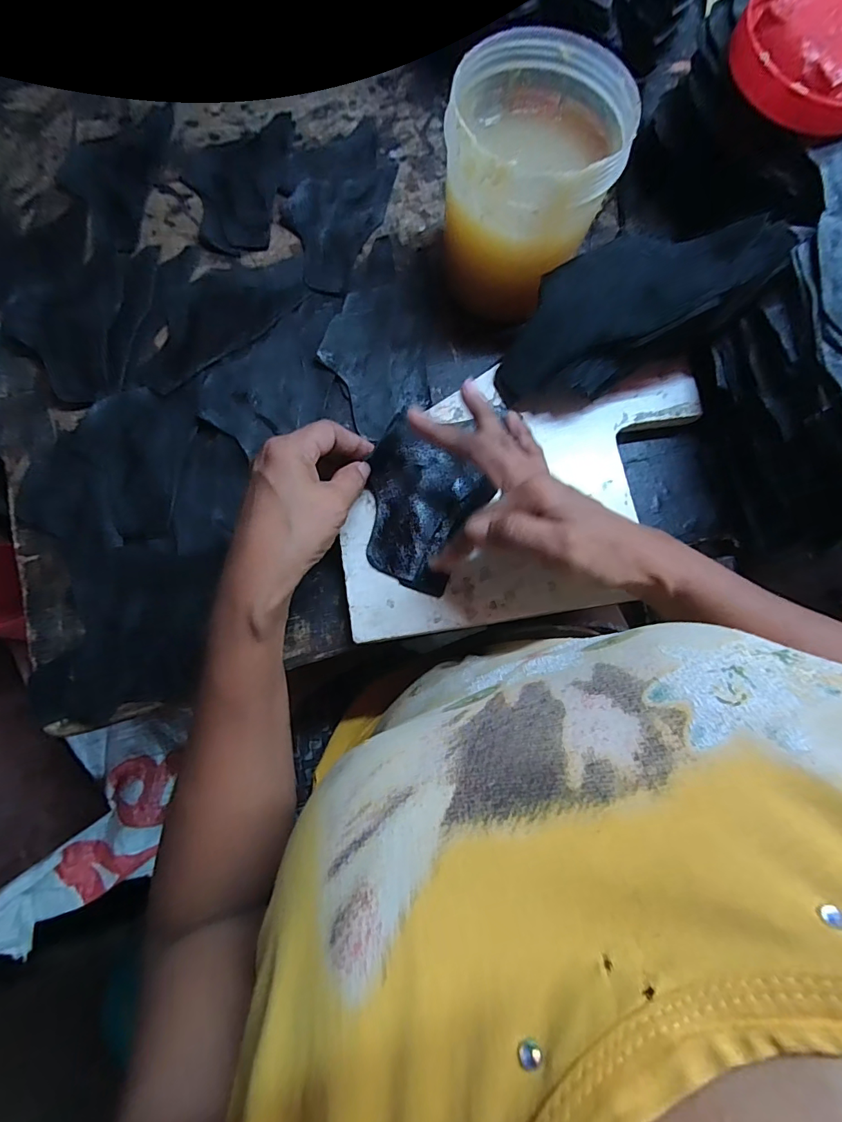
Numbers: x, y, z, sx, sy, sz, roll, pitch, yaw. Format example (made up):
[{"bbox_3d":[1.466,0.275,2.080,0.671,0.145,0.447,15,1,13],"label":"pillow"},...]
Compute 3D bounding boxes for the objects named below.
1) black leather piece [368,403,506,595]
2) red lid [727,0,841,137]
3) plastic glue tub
[{"bbox_3d":[-0.004,-0.039,0.326,0.086,0.016,0.102,27,78,5],"label":"black leather piece"},{"bbox_3d":[0.276,-0.354,0.312,0.123,0.019,0.117,0,85,0],"label":"red lid"},{"bbox_3d":[0.079,-0.273,0.341,0.111,0.121,0.123,12,77,2],"label":"plastic glue tub"}]

